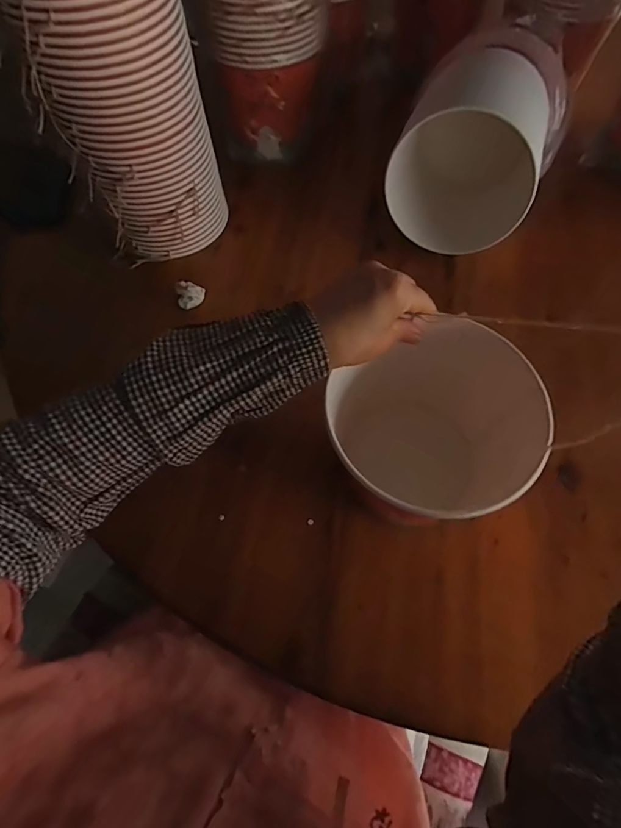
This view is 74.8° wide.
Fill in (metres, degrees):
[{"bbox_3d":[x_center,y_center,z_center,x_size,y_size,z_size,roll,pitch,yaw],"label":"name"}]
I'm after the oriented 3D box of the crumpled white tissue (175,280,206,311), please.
[{"bbox_3d":[-0.152,-0.151,0.518,0.033,0.018,0.038,-10,64,-3],"label":"crumpled white tissue"}]

